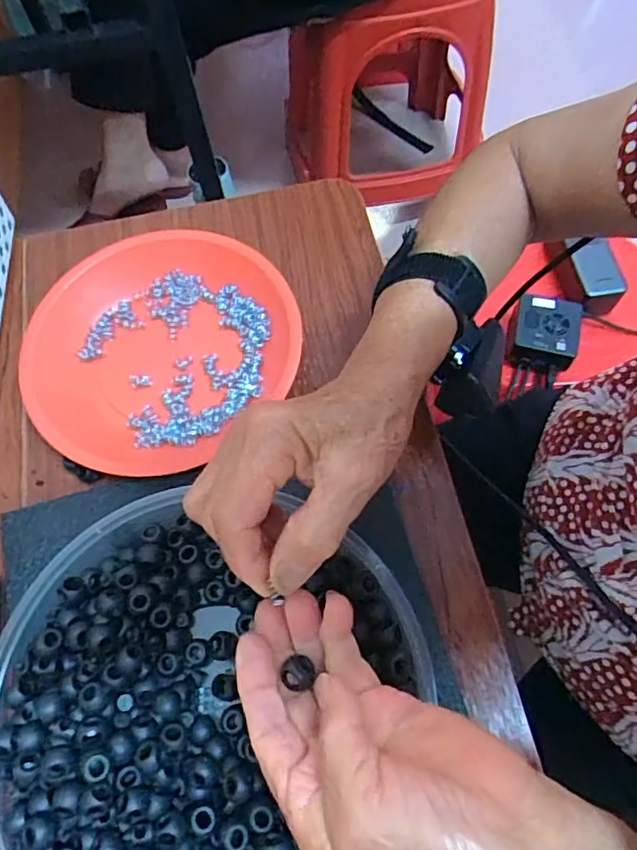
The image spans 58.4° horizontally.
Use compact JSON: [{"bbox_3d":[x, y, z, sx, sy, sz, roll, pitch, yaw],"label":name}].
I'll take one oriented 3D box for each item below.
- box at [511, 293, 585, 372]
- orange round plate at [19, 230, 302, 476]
[{"bbox_3d":[0.273,-0.111,0.691,0.071,0.049,0.076,12,67,8],"label":"box"},{"bbox_3d":[-0.117,-0.058,0.419,0.178,0.032,0.192,-1,66,2],"label":"orange round plate"}]

